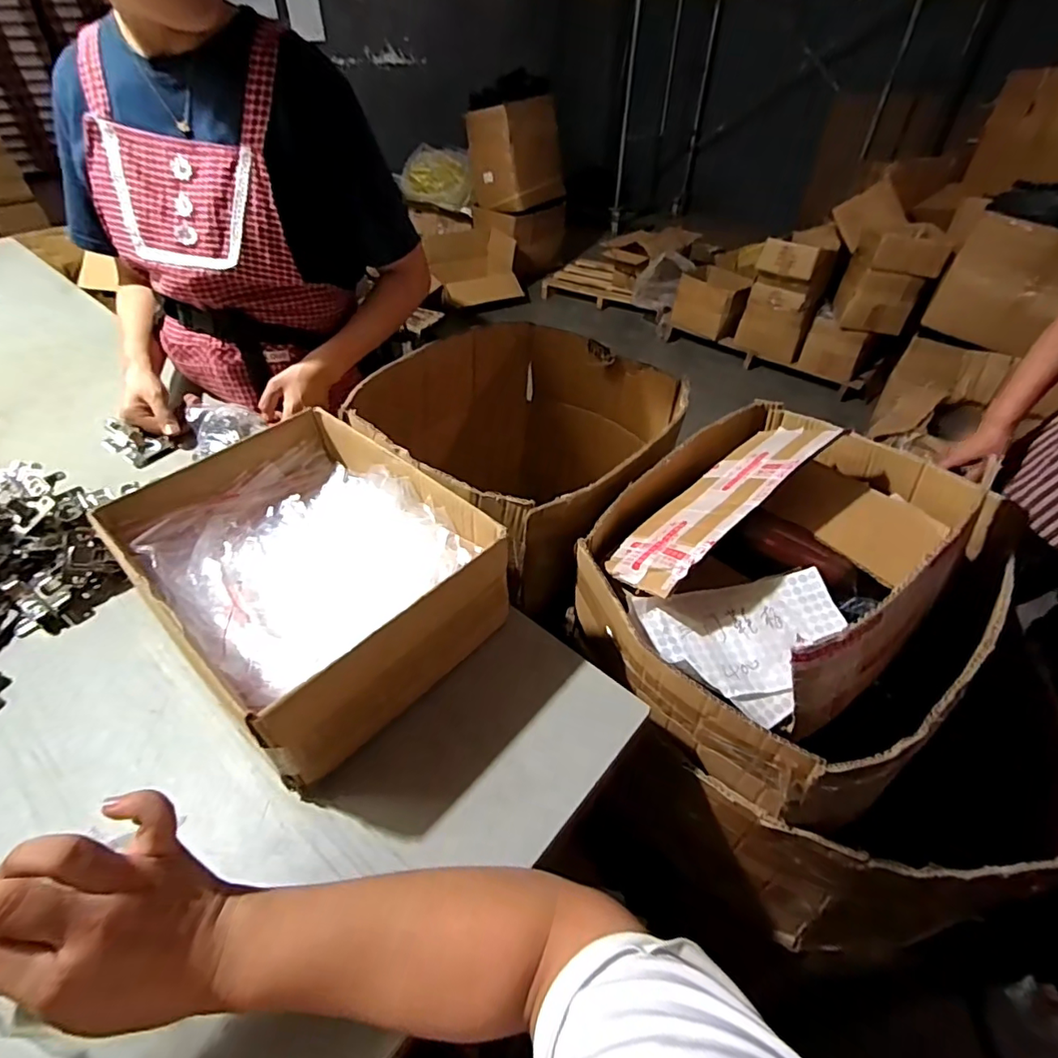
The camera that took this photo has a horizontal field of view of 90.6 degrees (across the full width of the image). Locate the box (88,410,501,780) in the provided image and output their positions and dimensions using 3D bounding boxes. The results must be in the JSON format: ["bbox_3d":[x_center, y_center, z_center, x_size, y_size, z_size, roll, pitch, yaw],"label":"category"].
[{"bbox_3d":[-0.219,0.029,0.521,0.335,0.112,0.245,33,52,28],"label":"box"}]

